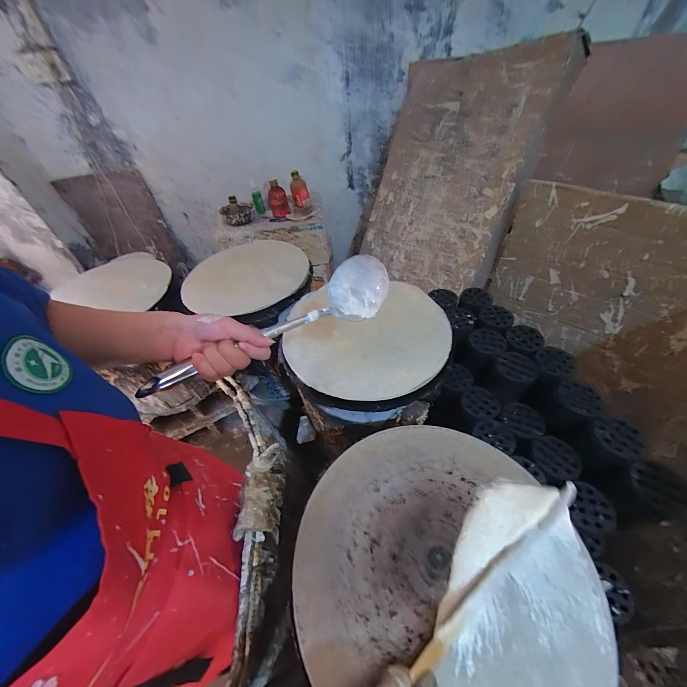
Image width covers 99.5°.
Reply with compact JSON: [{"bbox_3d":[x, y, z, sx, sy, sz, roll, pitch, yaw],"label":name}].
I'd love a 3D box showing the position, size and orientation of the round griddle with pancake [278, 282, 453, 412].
[{"bbox_3d":[0.051,-0.012,0.680,0.381,0.040,0.356,-3,48,4],"label":"round griddle with pancake"}]

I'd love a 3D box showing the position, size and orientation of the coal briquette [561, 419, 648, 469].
[{"bbox_3d":[0.580,0.228,0.655,0.113,0.093,0.105,14,52,18],"label":"coal briquette"}]

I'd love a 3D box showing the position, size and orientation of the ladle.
[{"bbox_3d":[-0.085,-0.019,0.378,0.328,0.063,0.085,-29,52,-20],"label":"ladle"}]

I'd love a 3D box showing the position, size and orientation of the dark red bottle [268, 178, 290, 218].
[{"bbox_3d":[-0.260,-0.570,1.147,0.072,0.116,0.081,-16,49,-8],"label":"dark red bottle"}]

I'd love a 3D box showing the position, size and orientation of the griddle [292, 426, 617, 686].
[{"bbox_3d":[0.126,0.289,0.391,0.368,0.025,0.351,-3,48,4],"label":"griddle"}]

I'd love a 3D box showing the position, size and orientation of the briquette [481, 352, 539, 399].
[{"bbox_3d":[0.462,0.087,0.800,0.106,0.103,0.100,-3,48,4],"label":"briquette"}]

